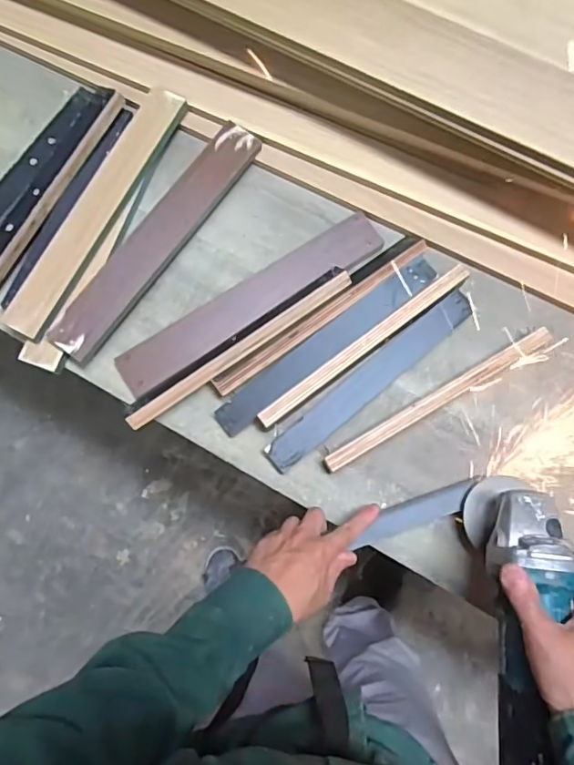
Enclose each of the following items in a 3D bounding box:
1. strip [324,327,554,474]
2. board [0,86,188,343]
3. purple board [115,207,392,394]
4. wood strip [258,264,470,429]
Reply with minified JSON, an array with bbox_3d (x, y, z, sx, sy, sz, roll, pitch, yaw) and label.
[{"bbox_3d":[0.169,0.019,0.602,0.288,0.028,0.023,-30,81,-5],"label":"strip"},{"bbox_3d":[-0.222,-0.205,0.629,0.055,0.013,0.339,27,79,5],"label":"board"},{"bbox_3d":[-0.038,-0.093,0.623,0.341,0.015,0.055,-32,81,-7],"label":"purple board"},{"bbox_3d":[0.087,-0.043,0.589,0.283,0.011,0.021,-36,81,-7],"label":"wood strip"}]

